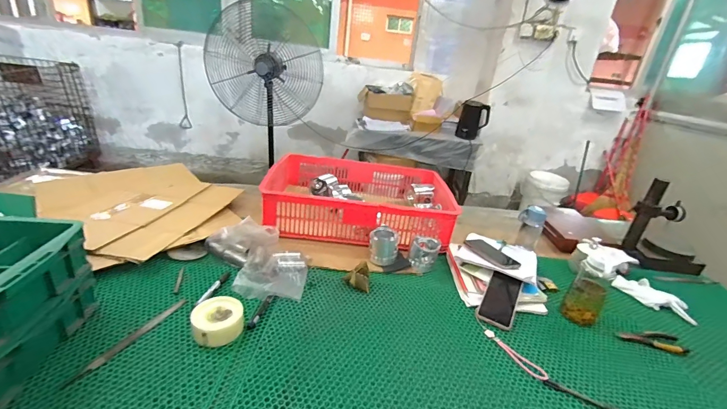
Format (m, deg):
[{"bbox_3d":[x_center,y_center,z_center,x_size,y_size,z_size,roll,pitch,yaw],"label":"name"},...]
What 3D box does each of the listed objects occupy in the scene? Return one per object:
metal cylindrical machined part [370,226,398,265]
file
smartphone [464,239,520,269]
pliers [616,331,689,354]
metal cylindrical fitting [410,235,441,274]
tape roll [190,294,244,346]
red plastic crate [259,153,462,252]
[{"bbox_3d":[0.059,0.117,0.989,0.085,0.084,0.083,8,25,3],"label":"metal cylindrical machined part"},{"bbox_3d":[-0.462,0.265,0.679,0.027,0.008,0.242,15,26,17],"label":"file"},{"bbox_3d":[0.380,0.144,1.002,0.077,0.013,0.163,-6,26,-28],"label":"smartphone"},{"bbox_3d":[0.690,0.326,0.810,0.149,0.013,0.062,7,25,1],"label":"pliers"},{"bbox_3d":[0.175,0.143,0.984,0.082,0.073,0.086,13,25,12],"label":"metal cylindrical fitting"},{"bbox_3d":[-0.295,0.236,0.690,0.098,0.046,0.090,-5,27,-24],"label":"tape roll"},{"bbox_3d":[-0.008,-0.027,1.216,0.577,0.153,0.459,6,23,-2],"label":"red plastic crate"}]

